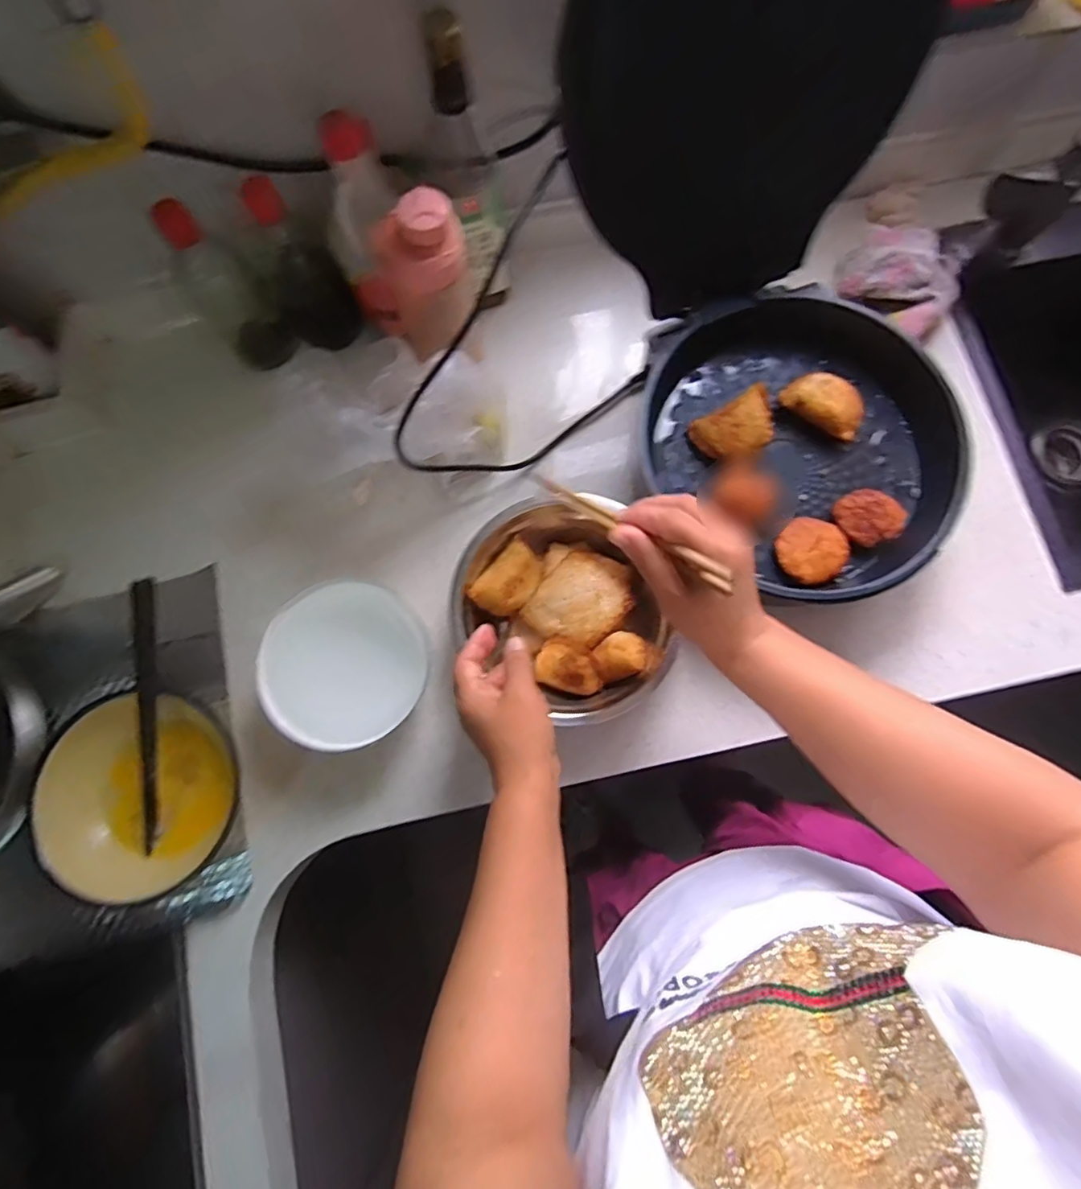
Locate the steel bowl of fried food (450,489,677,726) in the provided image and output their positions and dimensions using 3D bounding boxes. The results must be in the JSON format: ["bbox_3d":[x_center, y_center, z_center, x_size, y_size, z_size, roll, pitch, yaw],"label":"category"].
[{"bbox_3d":[0.016,0.015,0.555,0.181,0.066,0.209,-22,80,-4],"label":"steel bowl of fried food"}]

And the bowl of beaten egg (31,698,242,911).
[{"bbox_3d":[-0.364,0.187,0.532,0.176,0.071,0.179,0,79,0],"label":"bowl of beaten egg"}]

